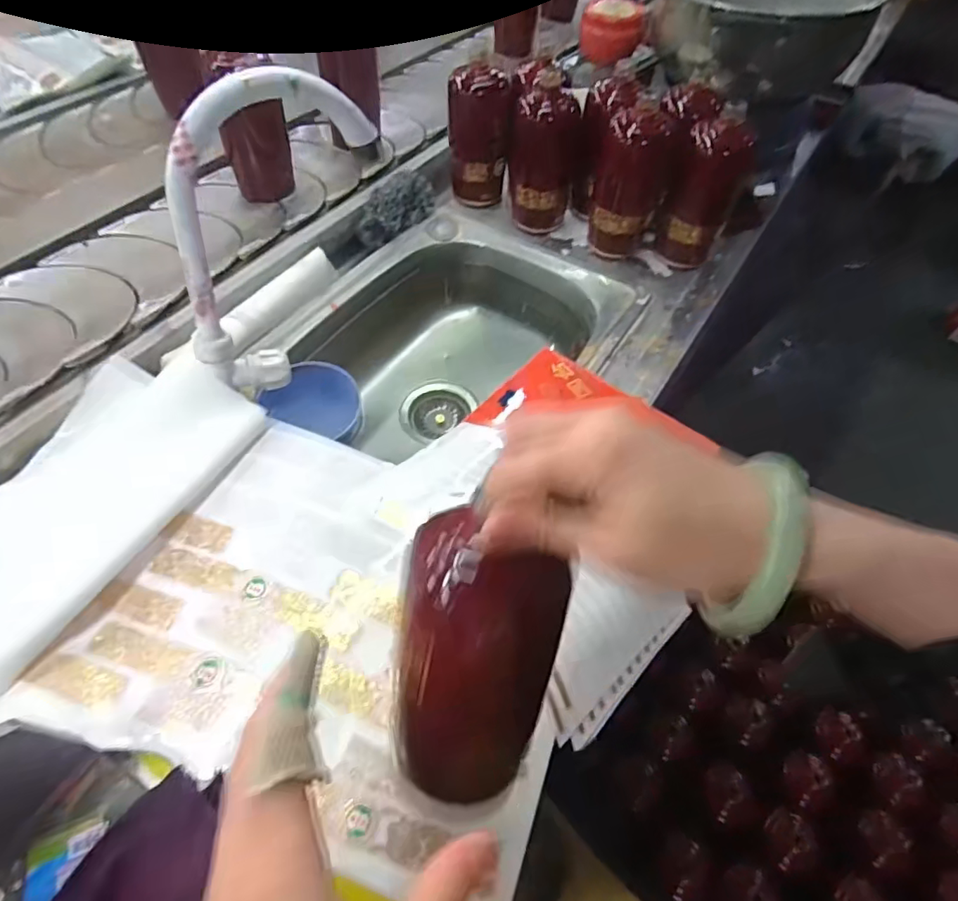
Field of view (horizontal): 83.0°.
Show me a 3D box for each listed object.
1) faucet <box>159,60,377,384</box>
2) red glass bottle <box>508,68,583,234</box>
[{"bbox_3d":[-0.178,-0.179,0.490,0.043,0.271,0.205,39,63,21],"label":"faucet"},{"bbox_3d":[0.086,-0.387,0.719,0.086,0.178,0.072,4,56,-1],"label":"red glass bottle"}]

